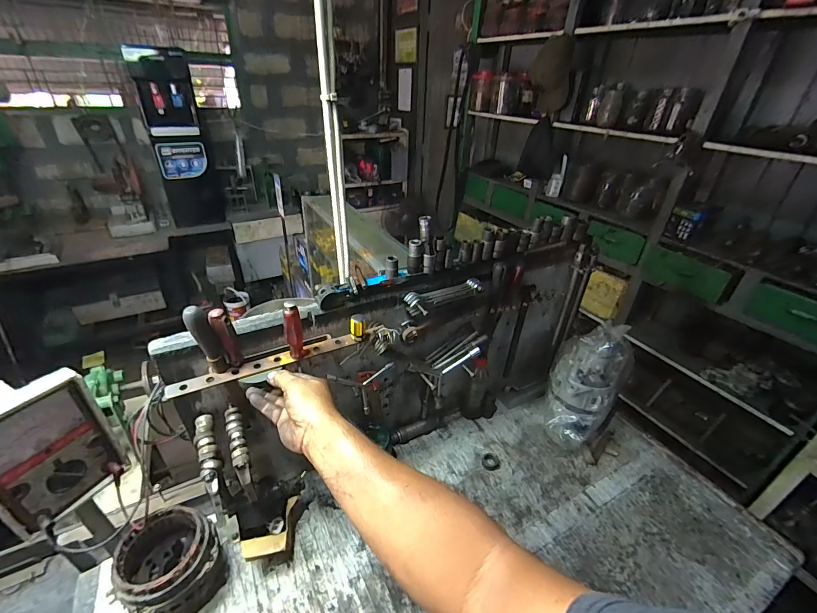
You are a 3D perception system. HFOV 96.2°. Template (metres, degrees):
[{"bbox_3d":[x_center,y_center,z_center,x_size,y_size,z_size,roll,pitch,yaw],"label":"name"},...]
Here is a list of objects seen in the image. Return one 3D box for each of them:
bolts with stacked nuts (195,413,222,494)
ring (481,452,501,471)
[{"bbox_3d":[-0.290,0.207,0.531,0.026,0.026,0.119,-16,36,-27],"label":"bolts with stacked nuts"},{"bbox_3d":[0.182,0.341,0.809,0.043,0.011,0.037,-9,34,-17],"label":"ring"}]

